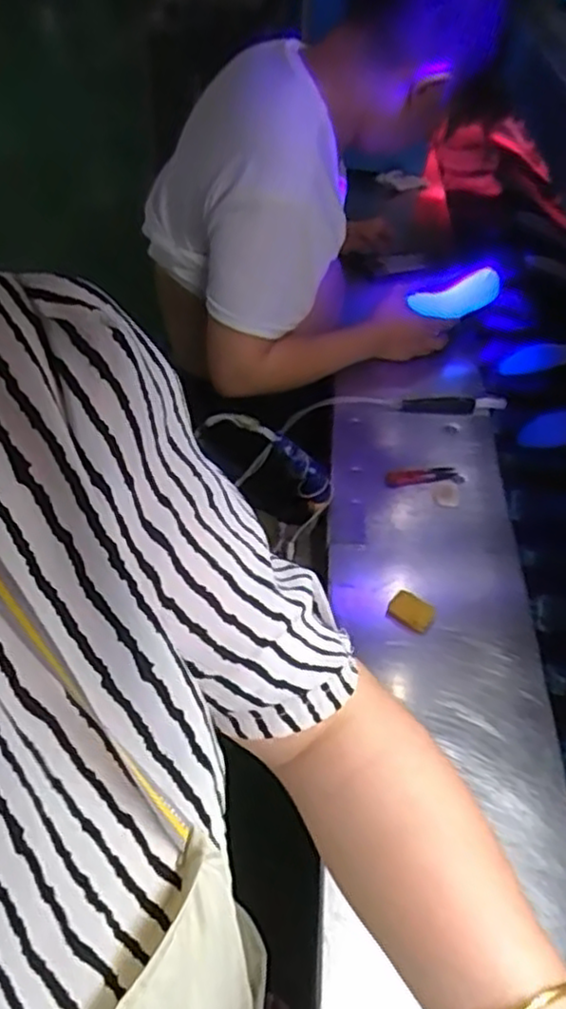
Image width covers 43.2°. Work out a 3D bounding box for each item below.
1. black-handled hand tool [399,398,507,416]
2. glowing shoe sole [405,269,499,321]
[{"bbox_3d":[0.266,-0.148,1.098,0.166,0.025,0.034,1,47,-10],"label":"black-handled hand tool"},{"bbox_3d":[0.291,-0.342,1.197,0.167,0.042,0.056,-21,51,-8],"label":"glowing shoe sole"}]

